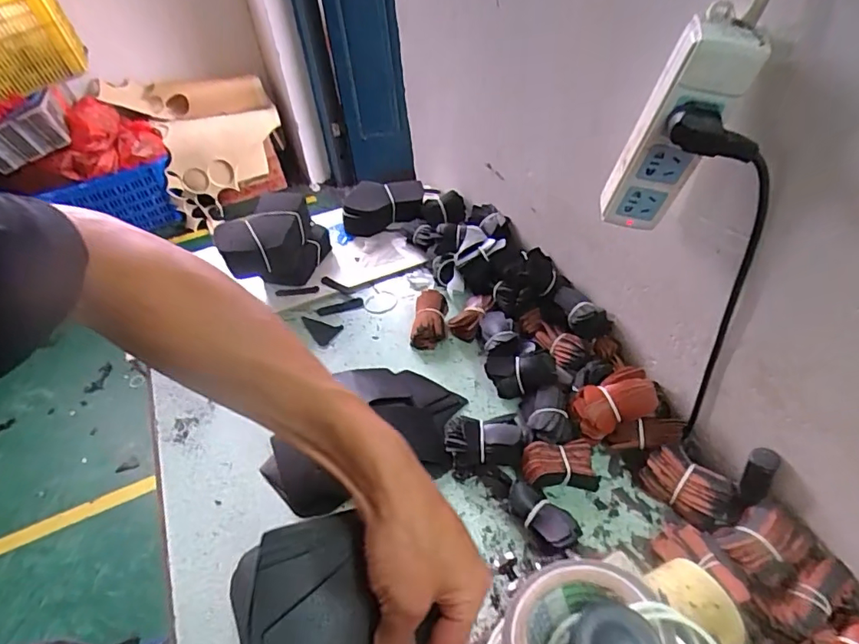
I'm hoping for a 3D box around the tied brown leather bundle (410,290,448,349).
[{"bbox_3d":[0.002,-0.005,0.715,0.045,0.034,0.086,4,46,11],"label":"tied brown leather bundle"}]

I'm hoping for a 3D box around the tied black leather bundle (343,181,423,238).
[{"bbox_3d":[-0.079,-0.202,0.900,0.135,0.048,0.108,-4,45,4],"label":"tied black leather bundle"}]

